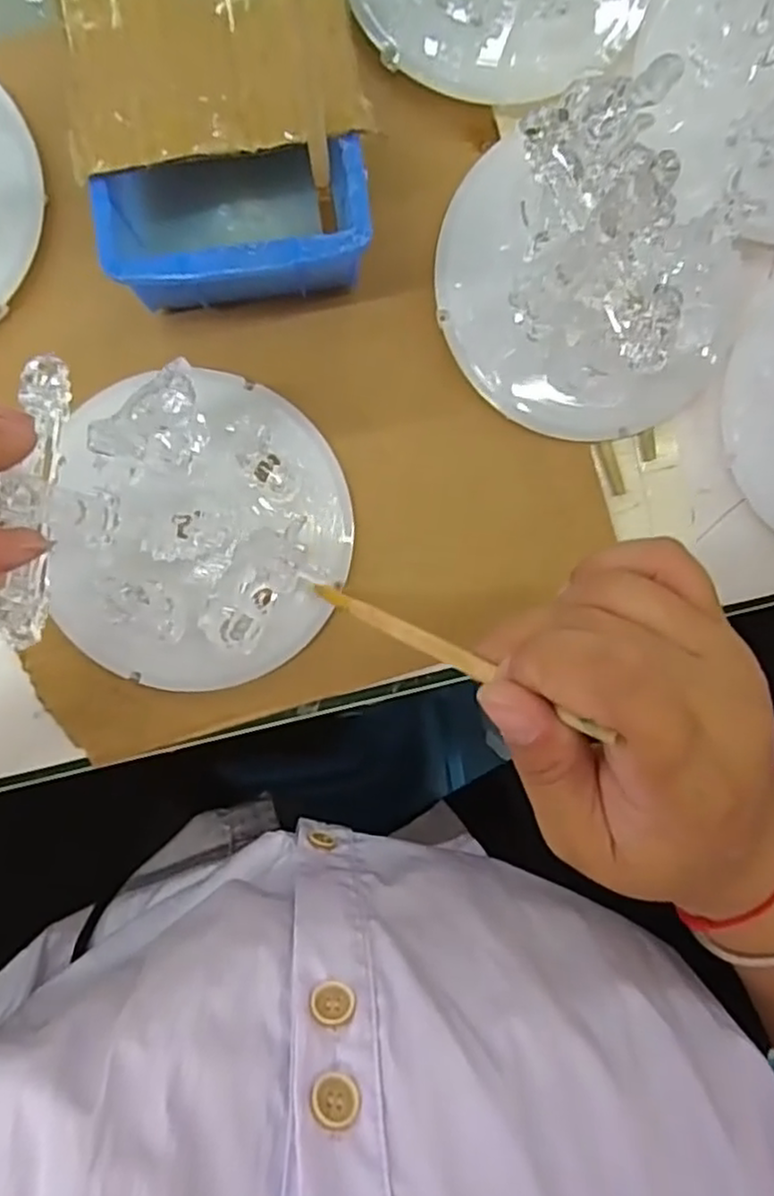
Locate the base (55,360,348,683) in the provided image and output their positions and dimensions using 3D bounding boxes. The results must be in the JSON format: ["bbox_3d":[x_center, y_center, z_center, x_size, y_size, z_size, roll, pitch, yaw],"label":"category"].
[{"bbox_3d":[-0.073,-0.026,0.282,0.111,0.035,0.126,10,91,-3],"label":"base"}]

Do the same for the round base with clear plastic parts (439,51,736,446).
[{"bbox_3d":[0.088,-0.131,0.291,0.116,0.035,0.127,-43,93,-1],"label":"round base with clear plastic parts"}]

